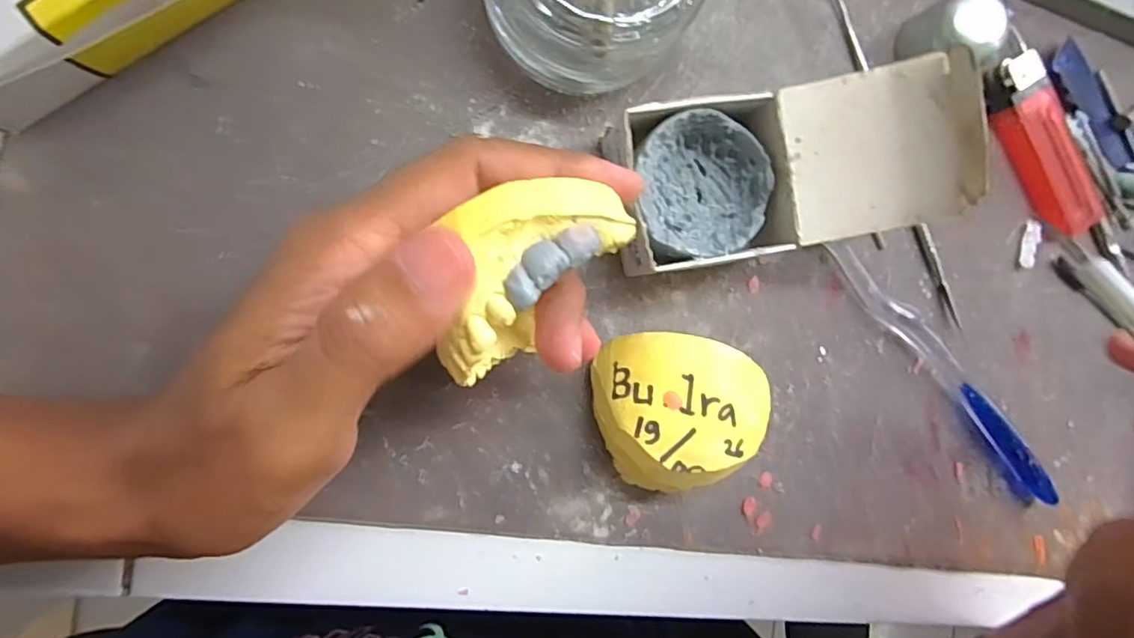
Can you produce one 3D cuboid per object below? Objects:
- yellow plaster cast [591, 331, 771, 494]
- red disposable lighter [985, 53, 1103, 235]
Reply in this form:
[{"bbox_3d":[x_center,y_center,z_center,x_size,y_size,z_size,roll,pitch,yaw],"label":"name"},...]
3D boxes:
[{"bbox_3d":[0.042,0.029,0.213,0.065,0.036,0.048,1,93,-9],"label":"yellow plaster cast"},{"bbox_3d":[0.204,-0.074,0.247,0.029,0.010,0.078,-30,97,-6],"label":"red disposable lighter"}]

